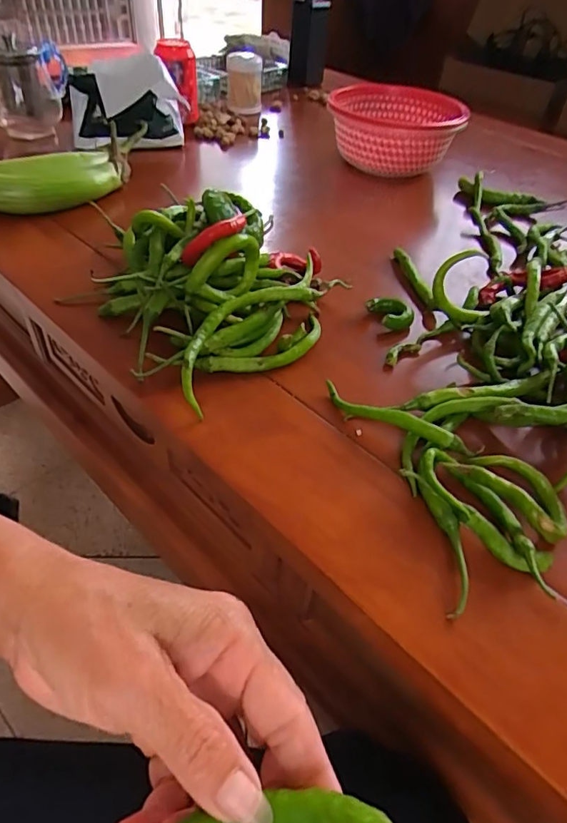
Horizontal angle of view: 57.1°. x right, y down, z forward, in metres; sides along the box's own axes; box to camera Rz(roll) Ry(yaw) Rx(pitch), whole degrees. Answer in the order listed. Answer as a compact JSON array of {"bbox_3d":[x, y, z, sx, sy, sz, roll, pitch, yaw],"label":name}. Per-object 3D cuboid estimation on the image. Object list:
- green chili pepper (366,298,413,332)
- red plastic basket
[{"bbox_3d":[0.094,-0.086,0.456,0.030,0.017,0.034,-20,50,-22],"label":"green chili pepper"},{"bbox_3d":[0.152,-0.386,0.722,0.175,0.076,0.170,16,46,12],"label":"red plastic basket"}]

